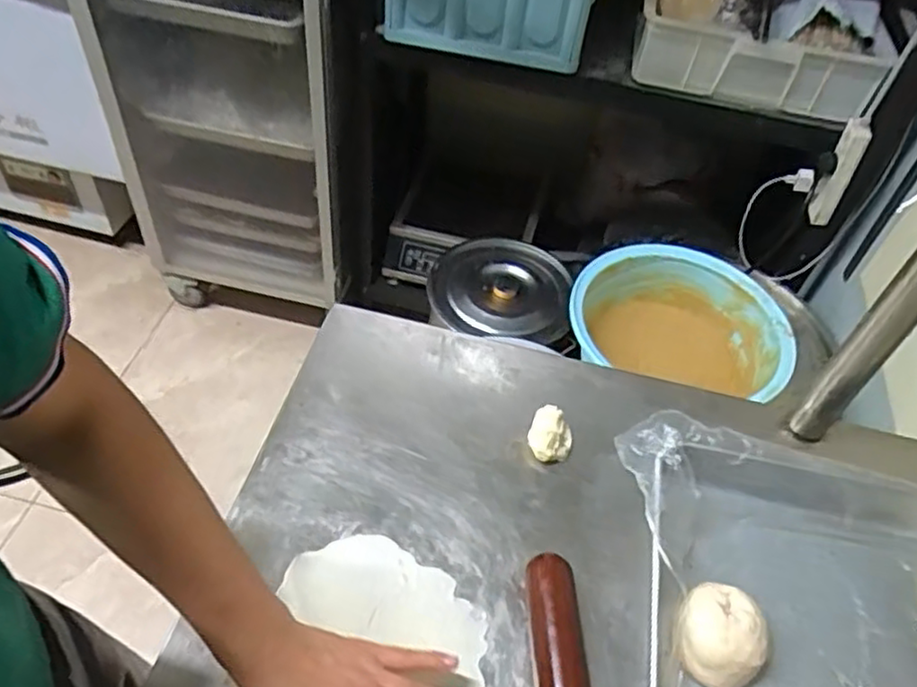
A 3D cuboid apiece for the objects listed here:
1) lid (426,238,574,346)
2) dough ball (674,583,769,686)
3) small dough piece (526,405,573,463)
[{"bbox_3d":[0.088,-0.114,1.493,0.290,0.067,0.277,3,49,-4],"label":"lid"},{"bbox_3d":[0.207,0.231,0.555,0.068,0.048,0.067,3,49,-3],"label":"dough ball"},{"bbox_3d":[0.089,0.088,0.675,0.041,0.035,0.045,3,49,-3],"label":"small dough piece"}]

